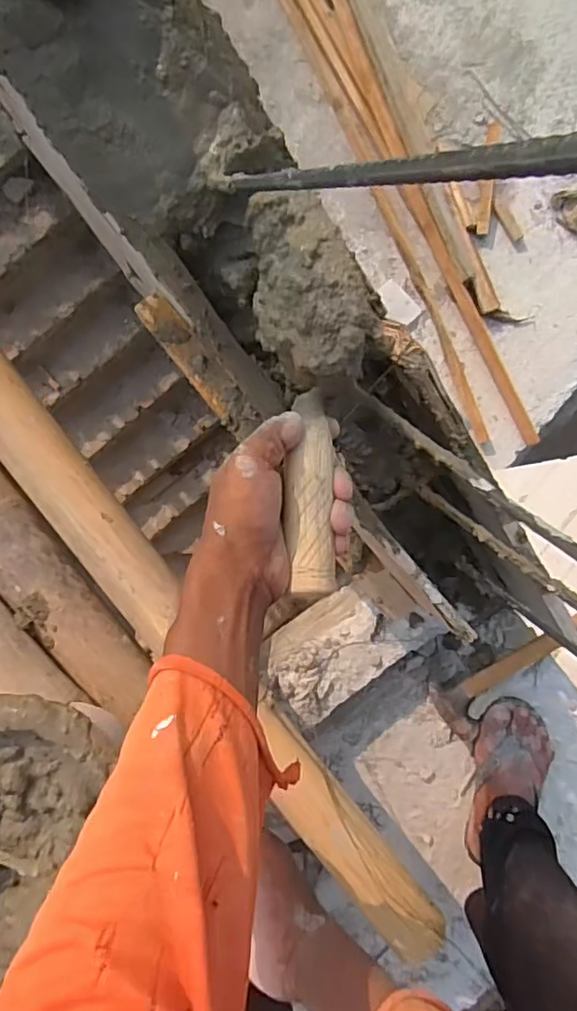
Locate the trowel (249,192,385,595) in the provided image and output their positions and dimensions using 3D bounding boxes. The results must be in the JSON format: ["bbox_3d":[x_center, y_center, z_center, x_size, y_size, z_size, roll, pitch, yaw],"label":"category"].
[{"bbox_3d":[0.017,-0.075,0.386,0.074,0.043,0.254,-2,89,2],"label":"trowel"}]

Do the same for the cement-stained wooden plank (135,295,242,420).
[{"bbox_3d":[-0.097,-0.150,0.589,0.033,0.020,0.132,-38,89,2],"label":"cement-stained wooden plank"}]

